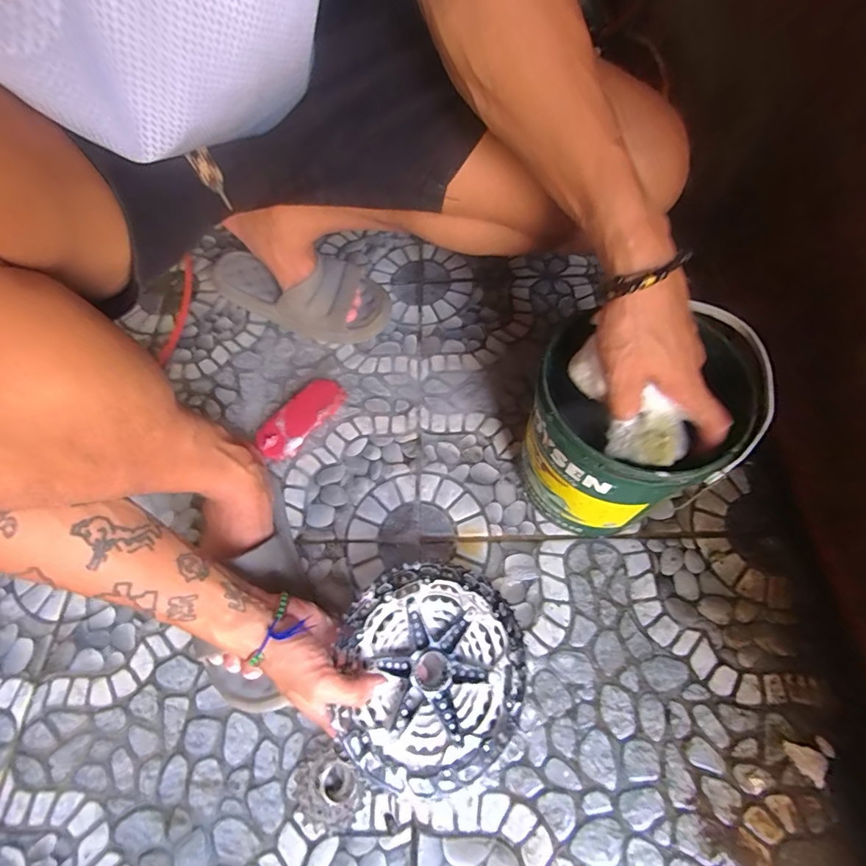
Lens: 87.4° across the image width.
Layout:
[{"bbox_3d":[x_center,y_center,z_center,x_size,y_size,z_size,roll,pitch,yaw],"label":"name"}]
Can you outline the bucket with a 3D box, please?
[{"bbox_3d":[0.190,-0.002,0.470,0.180,0.205,0.180,-1,63,2],"label":"bucket"}]

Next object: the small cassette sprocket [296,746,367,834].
[{"bbox_3d":[-0.097,0.330,0.417,0.060,0.012,0.057,-1,63,2],"label":"small cassette sprocket"}]

